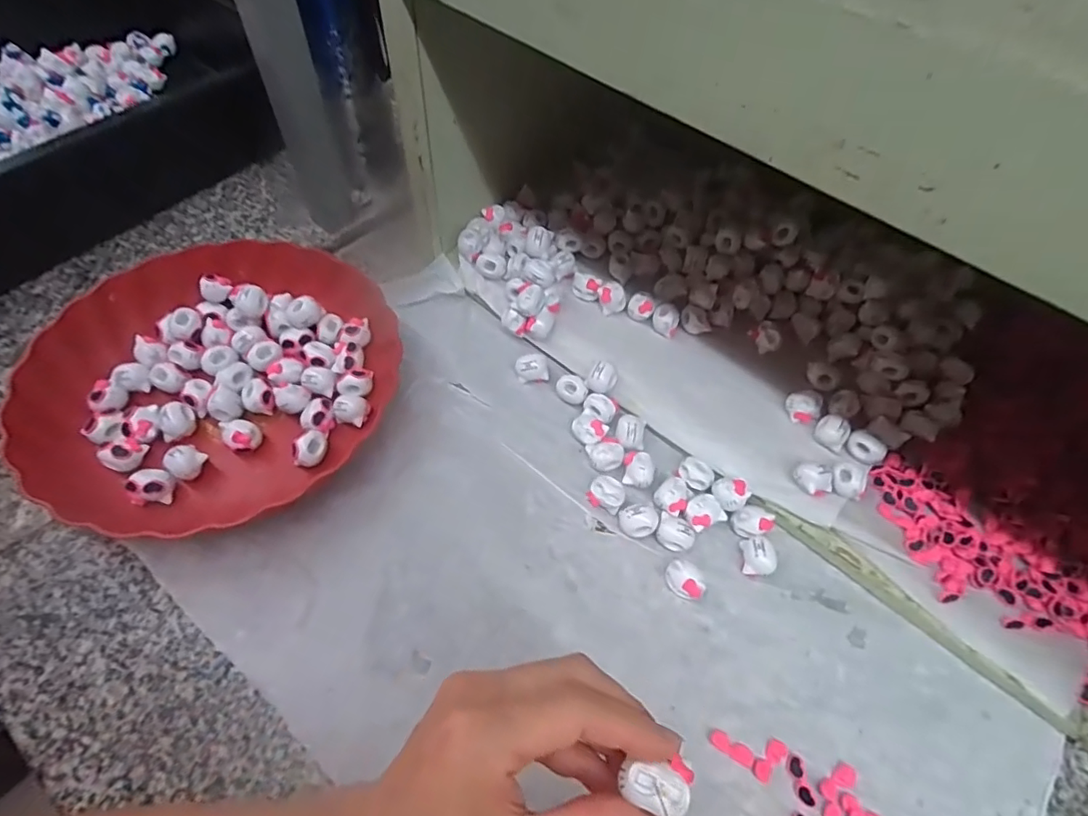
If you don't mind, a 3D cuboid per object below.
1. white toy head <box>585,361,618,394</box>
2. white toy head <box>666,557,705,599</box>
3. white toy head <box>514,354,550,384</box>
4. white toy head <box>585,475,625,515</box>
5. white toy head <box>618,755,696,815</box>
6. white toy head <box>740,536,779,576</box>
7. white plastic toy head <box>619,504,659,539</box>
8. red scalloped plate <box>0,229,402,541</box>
[{"bbox_3d":[0.045,-0.024,0.419,0.022,0.017,0.021,2,58,-3],"label":"white toy head"},{"bbox_3d":[0.091,0.112,0.354,0.025,0.020,0.023,2,58,-3],"label":"white toy head"},{"bbox_3d":[-0.010,-0.032,0.437,0.026,0.015,0.018,-1,58,-5],"label":"white toy head"},{"bbox_3d":[0.044,0.060,0.383,0.025,0.017,0.021,21,59,9],"label":"white toy head"},{"bbox_3d":[0.043,0.135,0.195,0.023,0.010,0.020,26,63,12],"label":"white toy head"},{"bbox_3d":[0.144,0.100,0.364,0.019,0.017,0.025,9,57,1],"label":"white toy head"},{"bbox_3d":[0.064,0.079,0.373,0.025,0.019,0.021,-15,60,-13],"label":"white plastic toy head"},{"bbox_3d":[-0.237,-0.030,0.392,0.226,0.043,0.239,2,58,-3],"label":"red scalloped plate"}]

